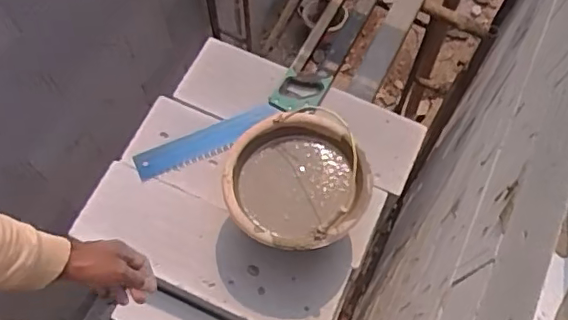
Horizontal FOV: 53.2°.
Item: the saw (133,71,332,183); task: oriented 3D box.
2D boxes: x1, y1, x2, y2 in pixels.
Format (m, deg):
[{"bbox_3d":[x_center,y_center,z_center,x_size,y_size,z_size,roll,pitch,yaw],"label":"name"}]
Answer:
[{"bbox_3d":[-0.116,-0.094,1.342,0.498,0.021,0.104,-25,69,-11],"label":"saw"}]

